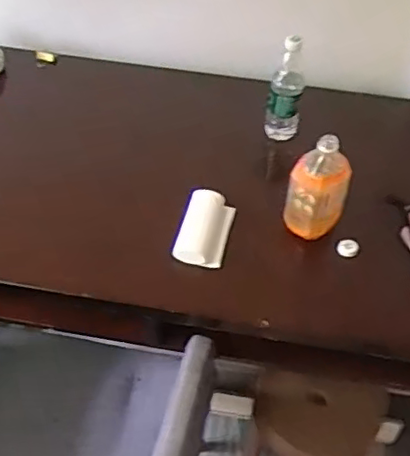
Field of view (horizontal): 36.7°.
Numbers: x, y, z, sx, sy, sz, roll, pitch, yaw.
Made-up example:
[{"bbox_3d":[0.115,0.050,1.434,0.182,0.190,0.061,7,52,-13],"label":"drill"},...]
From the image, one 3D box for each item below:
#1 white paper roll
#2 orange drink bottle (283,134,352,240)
[{"bbox_3d":[0.000,0.000,1.115,0.088,0.039,0.154,10,48,7],"label":"white paper roll"},{"bbox_3d":[0.198,-0.069,1.066,0.107,0.178,0.080,12,48,9],"label":"orange drink bottle"}]

